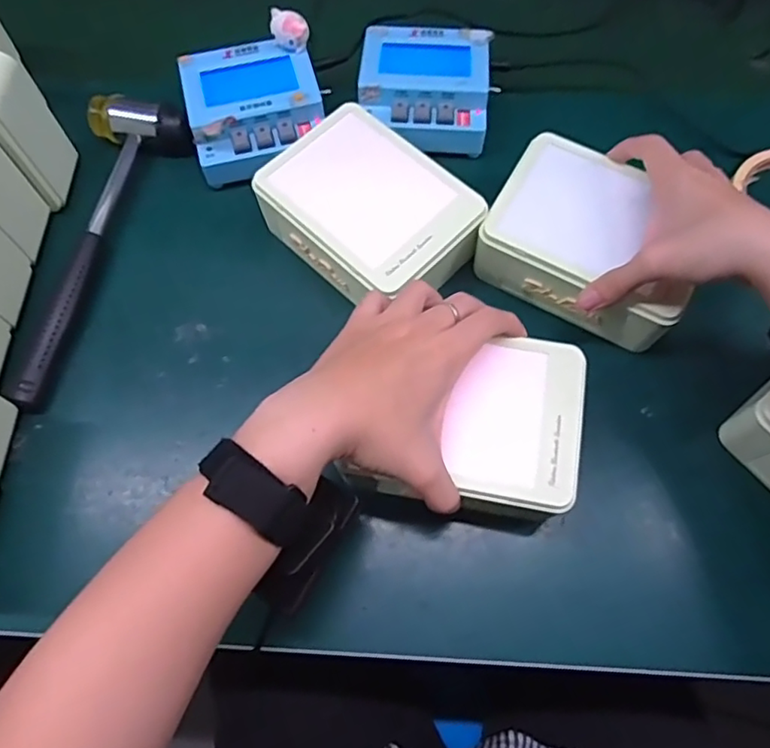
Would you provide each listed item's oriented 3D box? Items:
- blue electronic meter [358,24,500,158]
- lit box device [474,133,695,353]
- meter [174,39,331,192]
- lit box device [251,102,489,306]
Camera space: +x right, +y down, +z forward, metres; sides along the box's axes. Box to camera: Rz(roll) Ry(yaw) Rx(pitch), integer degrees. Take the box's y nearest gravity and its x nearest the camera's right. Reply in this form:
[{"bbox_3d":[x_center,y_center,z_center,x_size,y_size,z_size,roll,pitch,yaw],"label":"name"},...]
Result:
[{"bbox_3d":[0.033,-0.226,0.488,0.105,0.051,0.108,-1,67,1],"label":"blue electronic meter"},{"bbox_3d":[0.144,-0.094,0.417,0.136,0.056,0.101,28,70,12],"label":"lit box device"},{"bbox_3d":[-0.101,-0.206,0.475,0.103,0.049,0.100,-16,67,-6],"label":"meter"},{"bbox_3d":[-0.012,-0.111,0.430,0.145,0.051,0.112,40,73,16],"label":"lit box device"}]

